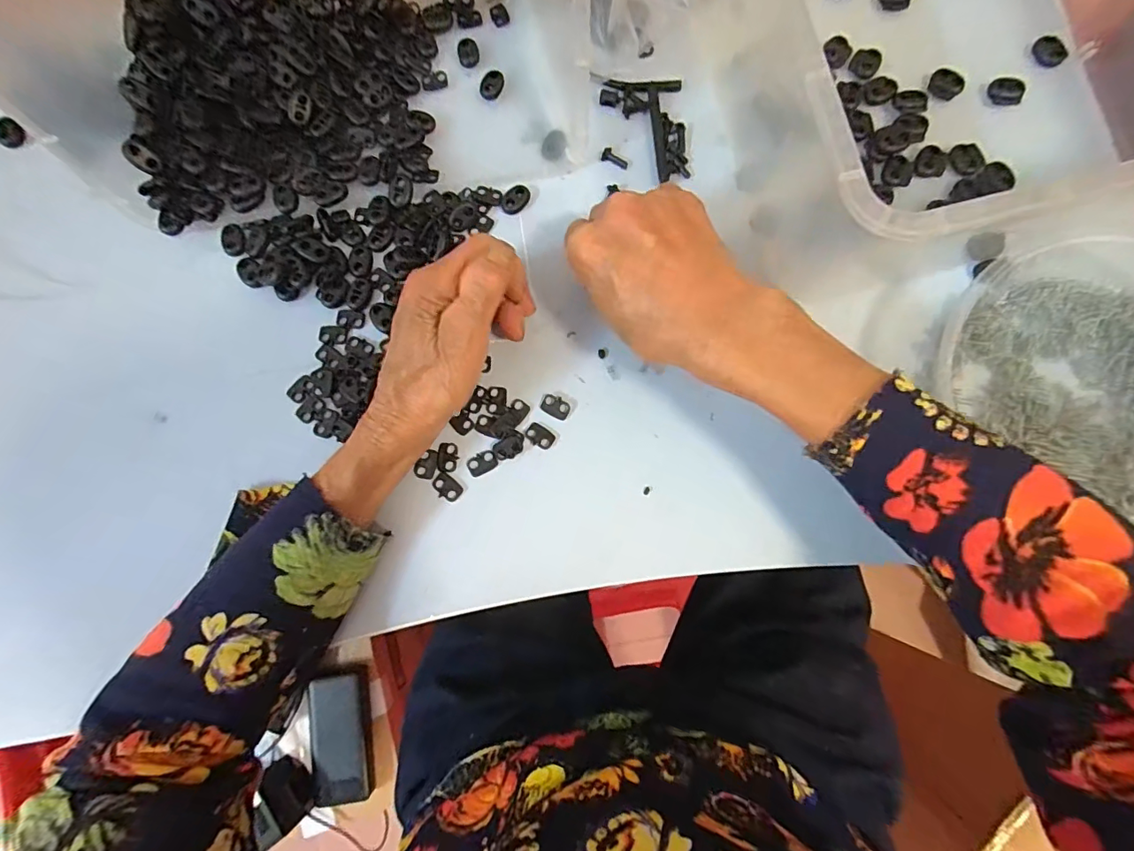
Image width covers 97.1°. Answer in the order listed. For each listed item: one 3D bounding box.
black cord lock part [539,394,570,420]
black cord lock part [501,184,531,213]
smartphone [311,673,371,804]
[{"bbox_3d":[-0.007,-0.012,0.319,0.019,0.004,0.013,28,81,5],"label":"black cord lock part"},{"bbox_3d":[-0.035,-0.154,0.342,0.021,0.005,0.014,-35,81,-5],"label":"black cord lock part"},{"bbox_3d":[-0.296,0.407,0.651,0.063,0.005,0.151,-5,79,-18],"label":"smartphone"}]

